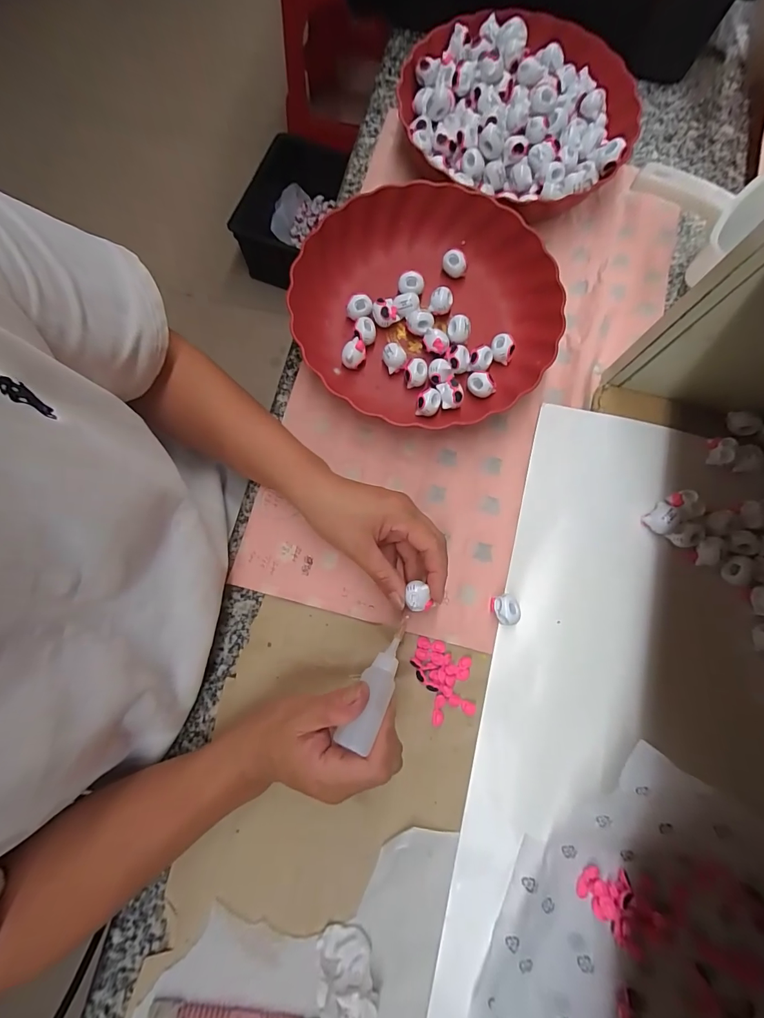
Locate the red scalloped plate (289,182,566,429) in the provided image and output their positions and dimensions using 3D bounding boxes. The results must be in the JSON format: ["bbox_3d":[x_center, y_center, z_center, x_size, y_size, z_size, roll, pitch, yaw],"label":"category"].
[{"bbox_3d":[0.045,-0.199,0.383,0.239,0.051,0.222,0,78,-1],"label":"red scalloped plate"}]

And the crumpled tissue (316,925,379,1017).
[{"bbox_3d":[-0.026,0.348,0.286,0.041,0.026,0.062,-3,78,-2],"label":"crumpled tissue"}]

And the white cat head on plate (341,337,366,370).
[{"bbox_3d":[-0.027,-0.150,0.384,0.023,0.022,0.023,0,78,-1],"label":"white cat head on plate"}]

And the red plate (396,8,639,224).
[{"bbox_3d":[0.141,-0.413,0.425,0.229,0.059,0.236,0,78,-1],"label":"red plate"}]

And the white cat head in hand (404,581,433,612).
[{"bbox_3d":[0.030,0.070,0.315,0.020,0.010,0.022,1,78,-1],"label":"white cat head in hand"}]

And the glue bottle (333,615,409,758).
[{"bbox_3d":[-0.003,0.120,0.275,0.022,0.025,0.090,25,52,4],"label":"glue bottle"}]

